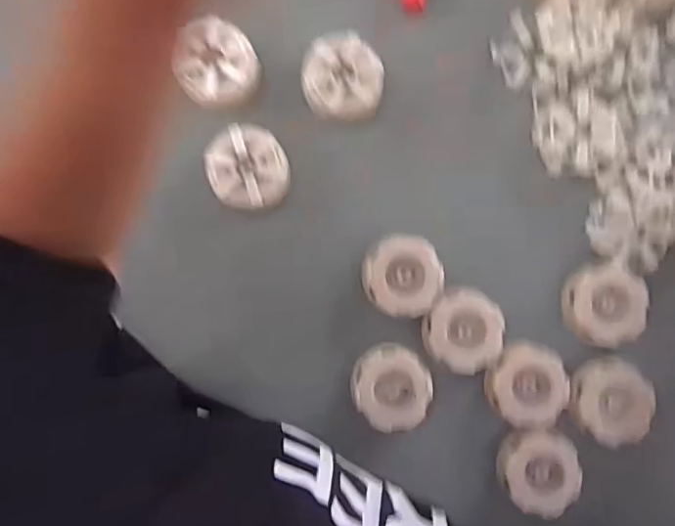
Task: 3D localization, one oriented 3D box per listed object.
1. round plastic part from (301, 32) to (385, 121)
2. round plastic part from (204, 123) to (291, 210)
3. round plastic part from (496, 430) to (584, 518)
[{"bbox_3d":[0.004,-0.150,0.449,0.063,0.027,0.065,0,90,-2],"label":"round plastic part"},{"bbox_3d":[-0.072,-0.076,0.450,0.061,0.035,0.067,0,90,-2],"label":"round plastic part"},{"bbox_3d":[0.162,0.165,0.439,0.059,0.021,0.063,0,90,-2],"label":"round plastic part"}]

